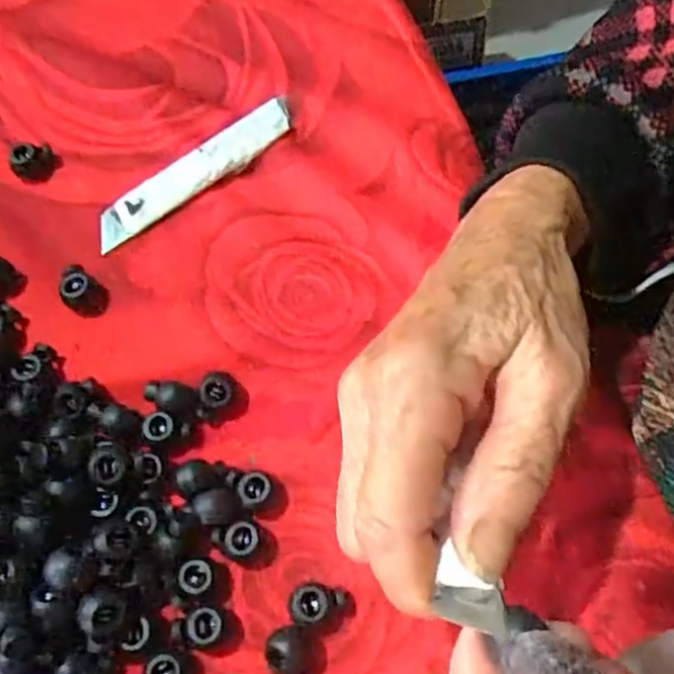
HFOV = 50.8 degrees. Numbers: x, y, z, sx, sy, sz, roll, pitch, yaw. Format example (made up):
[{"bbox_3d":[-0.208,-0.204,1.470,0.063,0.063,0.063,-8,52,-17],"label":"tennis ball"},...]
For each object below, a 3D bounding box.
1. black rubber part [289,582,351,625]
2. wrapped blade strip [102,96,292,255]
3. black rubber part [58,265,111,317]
[{"bbox_3d":[-0.006,0.091,0.245,0.021,0.008,0.013,-4,63,2],"label":"black rubber part"},{"bbox_3d":[-0.063,-0.074,0.315,0.101,0.004,0.020,-38,80,-10],"label":"wrapped blade strip"},{"bbox_3d":[-0.104,-0.018,0.291,0.022,0.010,0.016,35,71,19],"label":"black rubber part"}]

